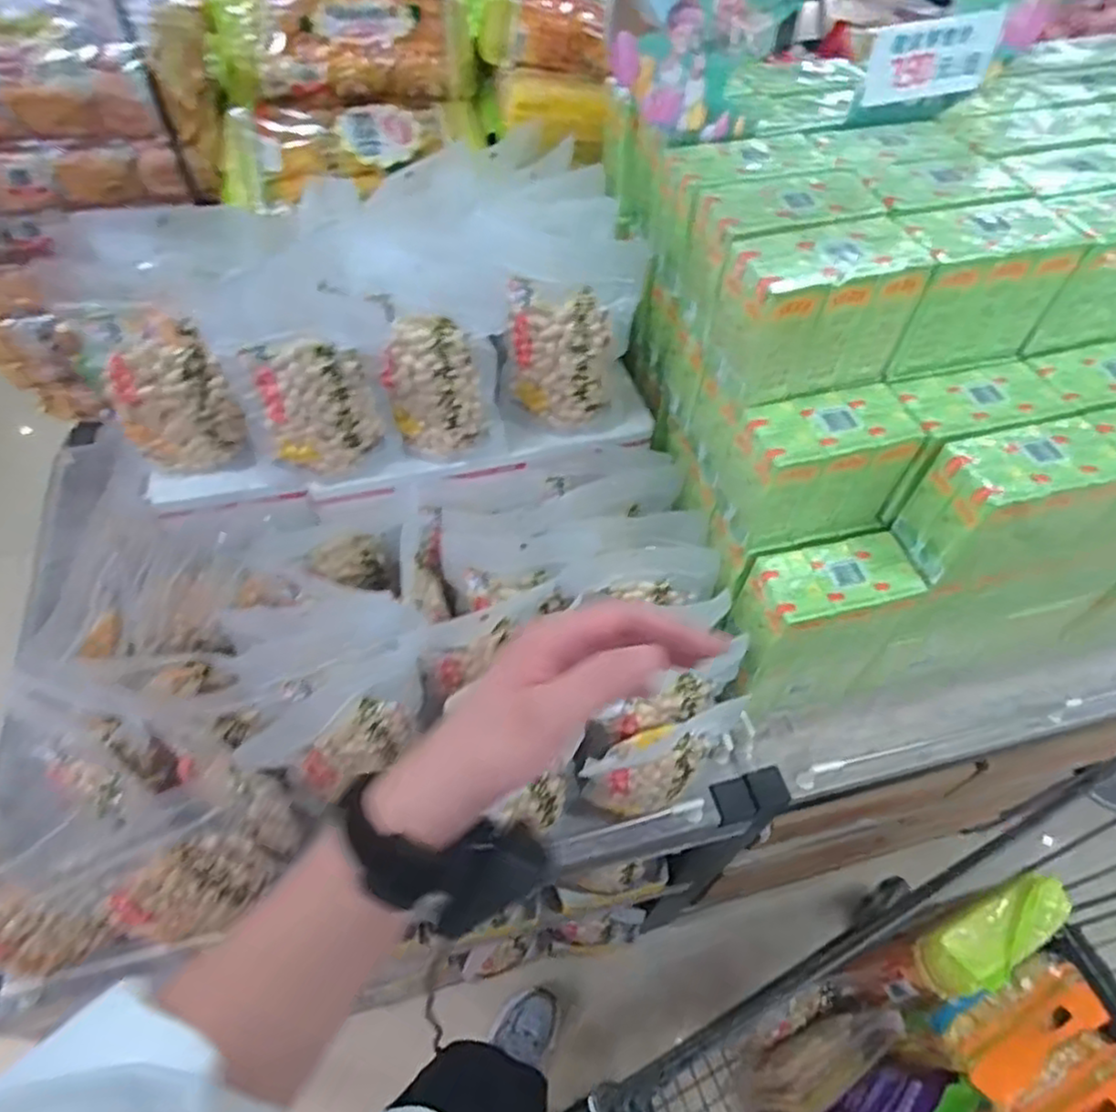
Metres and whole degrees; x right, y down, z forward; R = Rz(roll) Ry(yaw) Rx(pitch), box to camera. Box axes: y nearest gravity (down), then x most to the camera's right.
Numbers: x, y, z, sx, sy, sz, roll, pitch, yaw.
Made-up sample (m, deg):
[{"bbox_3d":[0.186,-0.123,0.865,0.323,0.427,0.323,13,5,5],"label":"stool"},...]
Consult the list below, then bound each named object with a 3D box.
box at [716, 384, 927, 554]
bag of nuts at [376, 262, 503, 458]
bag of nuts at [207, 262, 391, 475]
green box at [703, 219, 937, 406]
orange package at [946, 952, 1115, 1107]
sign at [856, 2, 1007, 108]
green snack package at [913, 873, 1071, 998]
[{"bbox_3d":[0.247,-0.086,0.669,0.164,0.124,0.083,-15,54,-9],"label":"box"},{"bbox_3d":[-0.120,-0.170,0.722,0.109,0.139,0.050,10,54,9],"label":"bag of nuts"},{"bbox_3d":[-0.232,-0.138,0.692,0.110,0.147,0.030,-18,55,-11],"label":"bag of nuts"},{"bbox_3d":[0.227,-0.218,0.621,0.153,0.120,0.083,-15,54,-9],"label":"green box"},{"bbox_3d":[0.542,0.539,0.806,0.215,0.050,0.076,-14,52,-28],"label":"orange package"},{"bbox_3d":[0.375,-0.497,0.697,0.136,0.070,0.006,-13,48,-9],"label":"sign"},{"bbox_3d":[0.520,0.441,0.820,0.230,0.050,0.067,-11,52,-28],"label":"green snack package"}]

